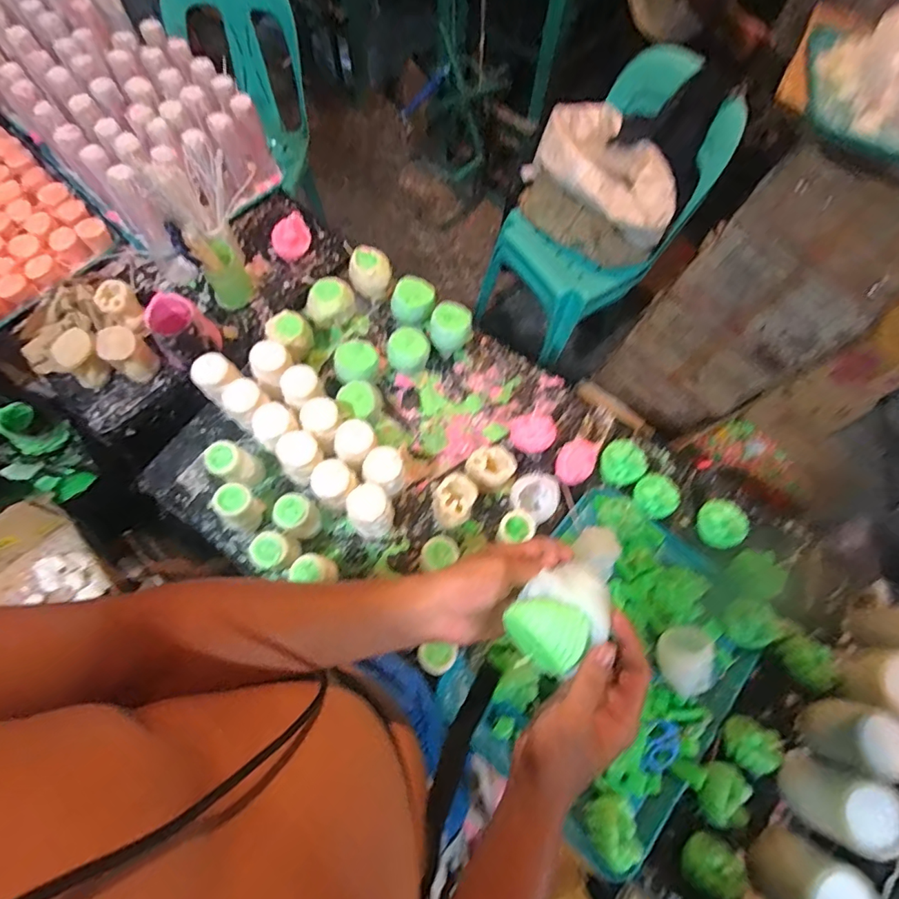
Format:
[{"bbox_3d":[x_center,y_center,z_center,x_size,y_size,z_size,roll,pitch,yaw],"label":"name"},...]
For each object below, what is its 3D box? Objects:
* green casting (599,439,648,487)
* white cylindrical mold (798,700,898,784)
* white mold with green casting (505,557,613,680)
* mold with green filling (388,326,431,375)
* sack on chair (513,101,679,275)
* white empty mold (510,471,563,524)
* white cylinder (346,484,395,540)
[{"bbox_3d":[0.288,0.024,0.798,0.068,0.053,0.064,0,70,-1],"label":"green casting"},{"bbox_3d":[0.545,0.387,0.639,0.077,0.101,0.079,0,70,-1],"label":"white cylindrical mold"},{"bbox_3d":[0.095,0.140,0.398,0.092,0.048,0.069,-36,75,-13],"label":"white mold with green casting"},{"bbox_3d":[-0.070,-0.167,0.849,0.069,0.078,0.066,0,70,-1],"label":"mold with green filling"},{"bbox_3d":[0.400,-0.671,1.252,0.379,0.233,0.223,33,72,10],"label":"sack on chair"},{"bbox_3d":[0.138,0.075,0.773,0.077,0.056,0.086,36,73,11],"label":"white empty mold"},{"bbox_3d":[-0.117,0.100,0.738,0.060,0.107,0.066,0,70,-1],"label":"white cylinder"}]

